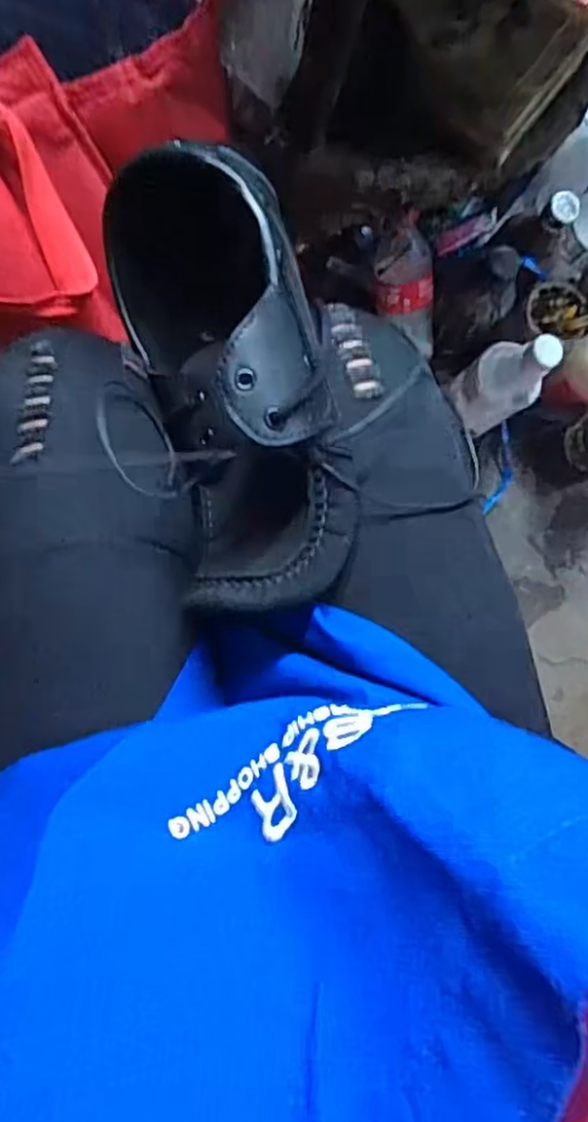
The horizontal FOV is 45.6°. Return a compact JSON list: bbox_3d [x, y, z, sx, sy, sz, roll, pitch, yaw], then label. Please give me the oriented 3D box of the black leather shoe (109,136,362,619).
[{"bbox_3d":[-0.027,-0.084,0.333,0.088,0.089,0.209,-17,85,-9],"label":"black leather shoe"}]

